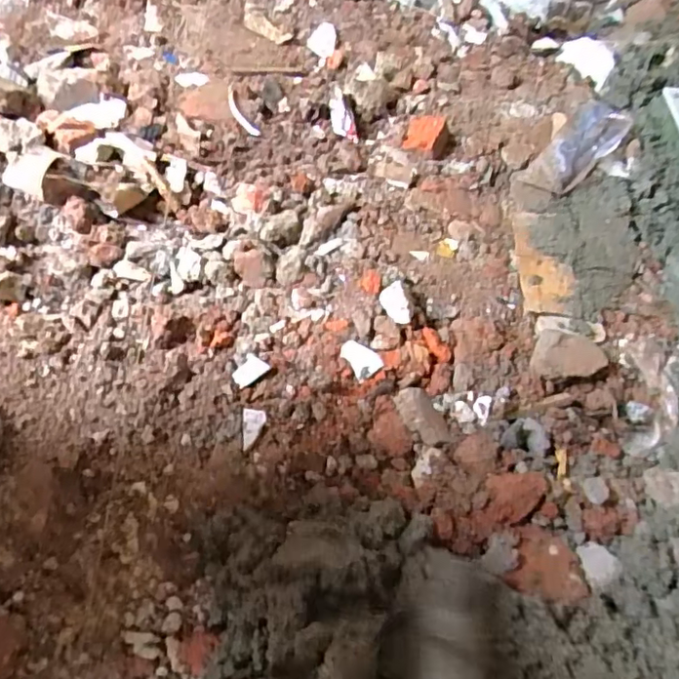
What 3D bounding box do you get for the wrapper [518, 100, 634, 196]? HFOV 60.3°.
[{"bbox_3d":[0.297,-0.237,0.721,0.064,0.015,0.175,35,64,19],"label":"wrapper"}]

